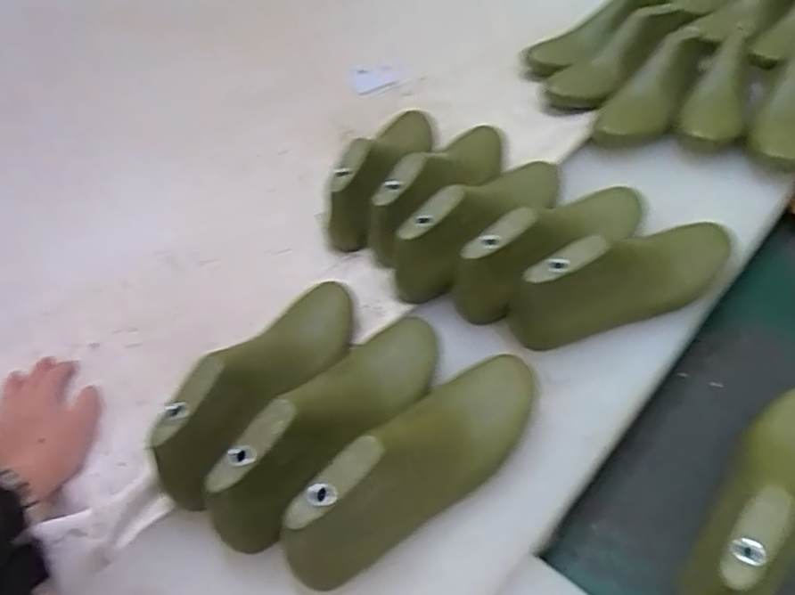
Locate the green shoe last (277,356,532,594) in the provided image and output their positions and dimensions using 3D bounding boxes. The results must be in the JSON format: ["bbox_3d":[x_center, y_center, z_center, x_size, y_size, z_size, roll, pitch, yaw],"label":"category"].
[{"bbox_3d":[0.028,0.119,0.494,0.071,0.090,0.249,32,58,31],"label":"green shoe last"}]

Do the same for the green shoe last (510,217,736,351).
[{"bbox_3d":[0.220,-0.022,0.619,0.236,0.091,0.075,-24,49,-15],"label":"green shoe last"}]

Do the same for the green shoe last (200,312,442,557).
[{"bbox_3d":[-0.046,0.096,0.526,0.078,0.091,0.239,27,55,28],"label":"green shoe last"}]

